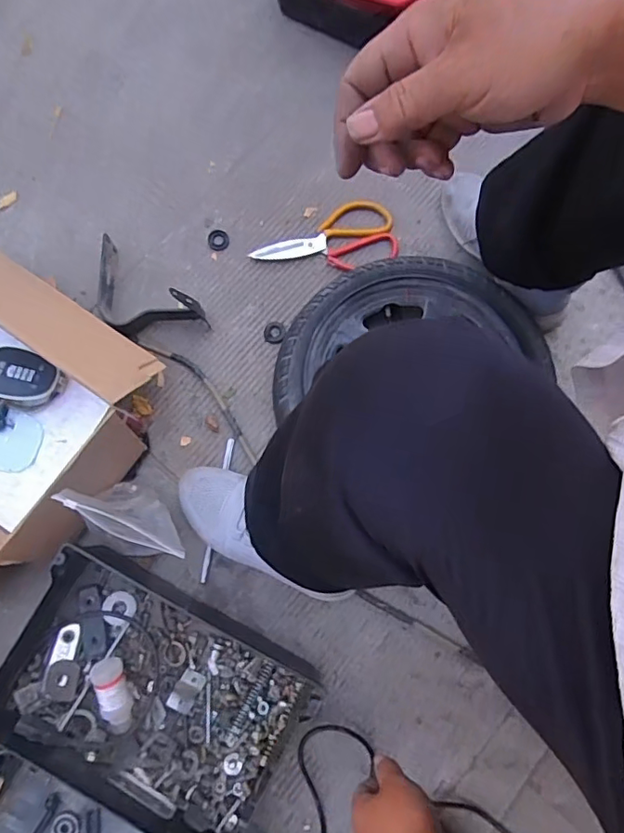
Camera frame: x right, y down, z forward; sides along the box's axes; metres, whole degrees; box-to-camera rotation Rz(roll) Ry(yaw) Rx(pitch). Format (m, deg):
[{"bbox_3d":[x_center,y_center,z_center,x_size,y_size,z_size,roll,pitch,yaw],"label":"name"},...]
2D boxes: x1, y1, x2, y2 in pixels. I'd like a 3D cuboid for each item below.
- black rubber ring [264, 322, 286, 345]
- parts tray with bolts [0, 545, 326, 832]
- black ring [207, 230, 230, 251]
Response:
[{"bbox_3d":[-0.051,-0.114,0.743,0.029,0.006,0.029,0,80,-2],"label":"black rubber ring"},{"bbox_3d":[-0.184,0.314,0.627,0.339,0.077,0.215,27,80,3],"label":"parts tray with bolts"},{"bbox_3d":[-0.131,-0.246,0.764,0.029,0.004,0.031,0,80,0],"label":"black ring"}]

